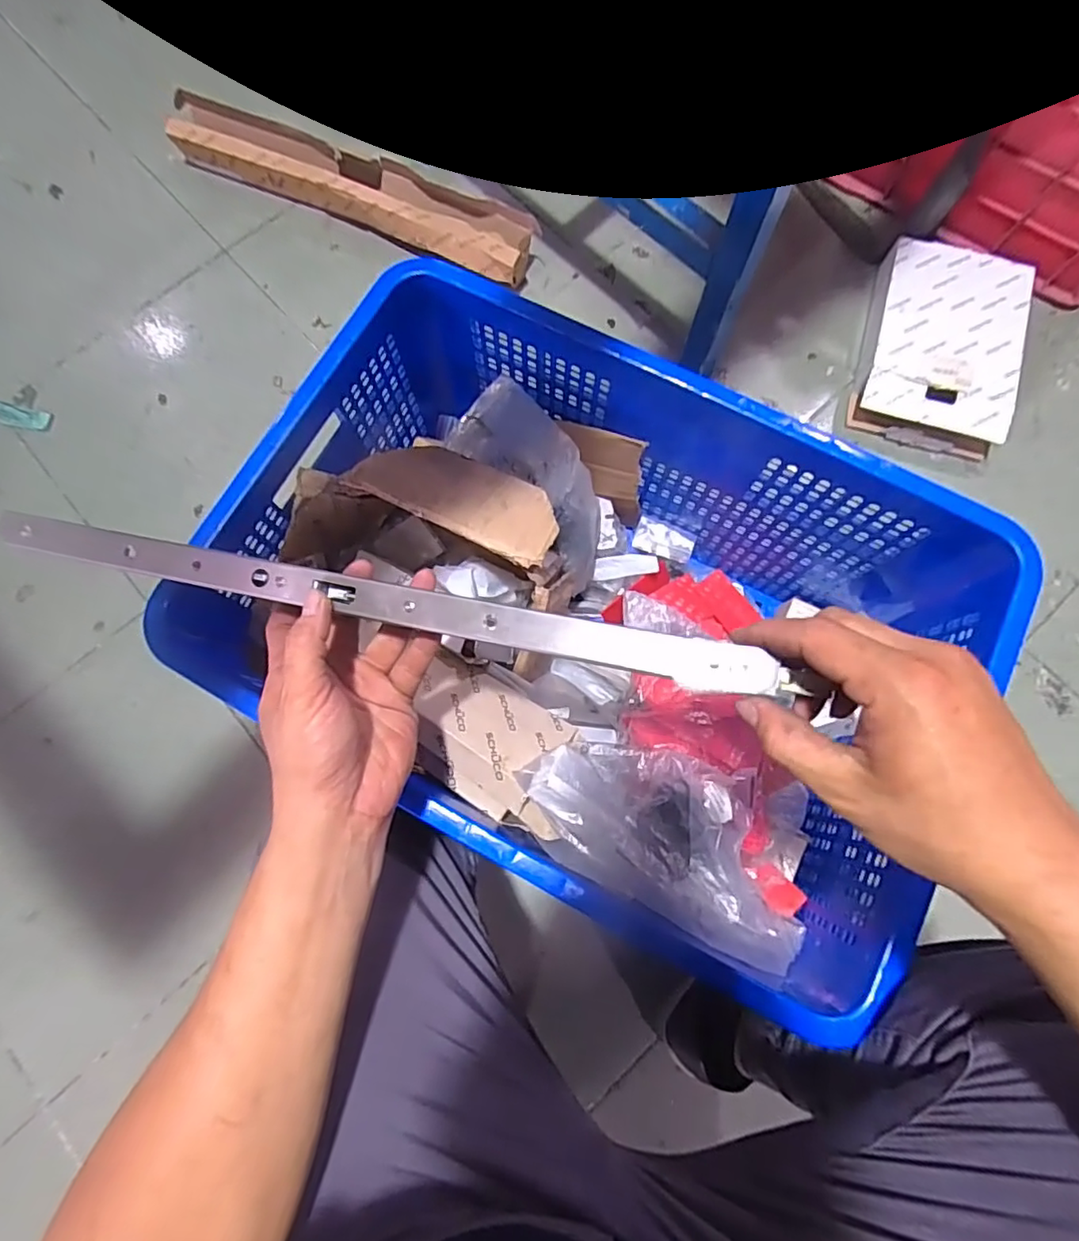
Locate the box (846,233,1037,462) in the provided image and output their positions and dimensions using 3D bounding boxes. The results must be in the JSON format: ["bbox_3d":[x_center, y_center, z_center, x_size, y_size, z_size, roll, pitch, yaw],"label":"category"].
[{"bbox_3d":[0.573,-0.393,0.846,0.199,0.061,0.302,16,76,4],"label":"box"}]

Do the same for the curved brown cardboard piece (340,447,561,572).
[{"bbox_3d":[-0.067,-0.111,0.516,0.177,0.010,0.094,25,51,3],"label":"curved brown cardboard piece"}]

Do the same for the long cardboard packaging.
[{"bbox_3d":[-0.287,-0.653,0.901,0.588,0.063,0.107,22,76,5],"label":"long cardboard packaging"}]

